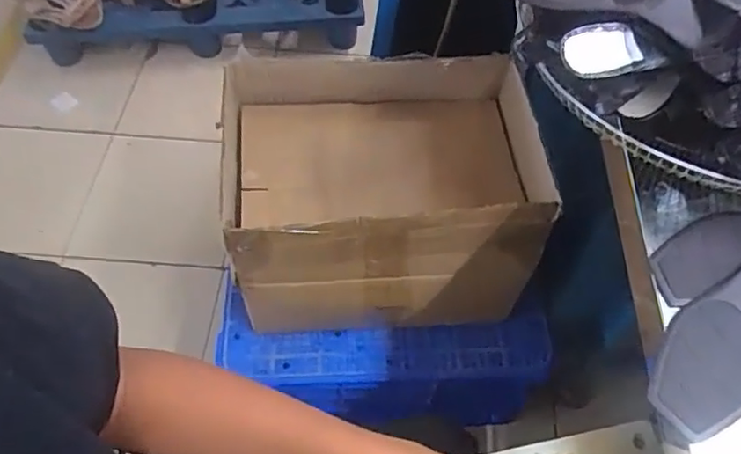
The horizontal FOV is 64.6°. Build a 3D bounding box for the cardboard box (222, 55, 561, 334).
[{"bbox_3d":[0.010,-0.048,0.953,0.465,0.298,0.316,-1,57,-2],"label":"cardboard box"}]

